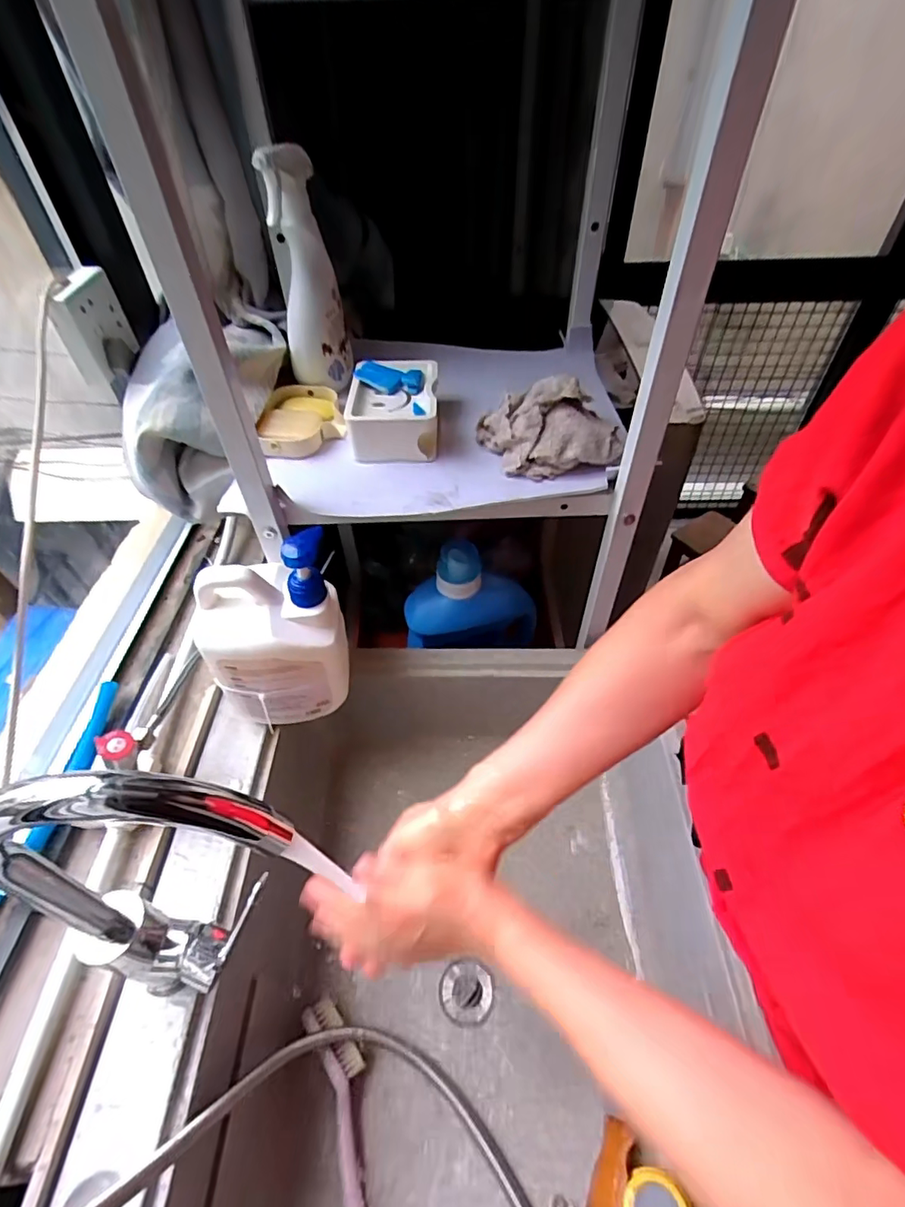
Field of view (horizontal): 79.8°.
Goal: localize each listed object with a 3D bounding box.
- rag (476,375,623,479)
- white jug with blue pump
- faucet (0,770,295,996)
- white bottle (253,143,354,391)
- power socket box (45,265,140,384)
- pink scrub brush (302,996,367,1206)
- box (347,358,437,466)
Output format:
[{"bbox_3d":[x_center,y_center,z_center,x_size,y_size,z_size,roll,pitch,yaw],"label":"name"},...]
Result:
[{"bbox_3d":[0.106,-0.194,0.591,0.146,0.066,0.095,-6,48,-4],"label":"rag"},{"bbox_3d":[-0.188,0.022,0.580,0.142,0.197,0.113,-13,49,-10],"label":"white jug with blue pump"},{"bbox_3d":[-0.182,0.195,0.352,0.183,0.294,0.050,-1,48,0],"label":"faucet"},{"bbox_3d":[-0.168,-0.375,0.631,0.074,0.241,0.077,-11,49,-8],"label":"white bottle"},{"bbox_3d":[-0.394,-0.303,0.593,0.031,0.092,0.087,4,48,5],"label":"power socket box"},{"bbox_3d":[-0.099,0.518,0.539,0.046,0.033,0.220,-19,50,-15],"label":"pink scrub brush"},{"bbox_3d":[-0.069,-0.231,0.641,0.102,0.057,0.145,-1,48,0],"label":"box"}]

